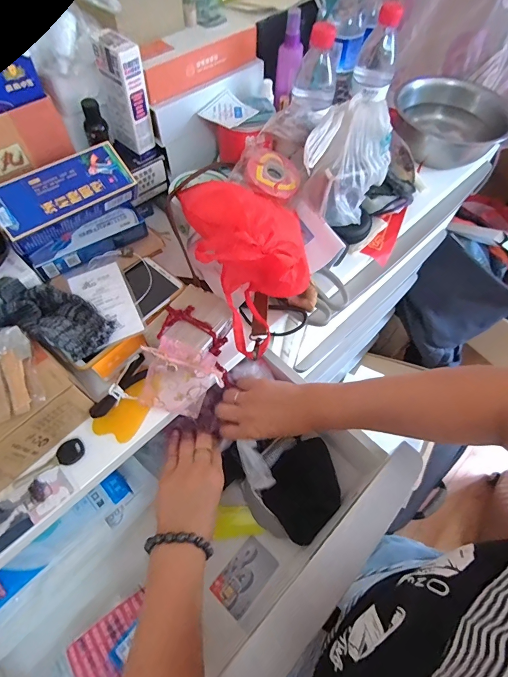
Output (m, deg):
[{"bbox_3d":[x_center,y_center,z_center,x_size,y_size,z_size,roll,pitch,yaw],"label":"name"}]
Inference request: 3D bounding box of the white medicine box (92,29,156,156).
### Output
[{"bbox_3d":[-0.164,-0.308,0.457,0.052,0.119,0.033,32,65,15],"label":"white medicine box"}]

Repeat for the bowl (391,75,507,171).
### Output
[{"bbox_3d":[0.354,-0.394,0.663,0.189,0.064,0.208,41,68,19],"label":"bowl"}]

